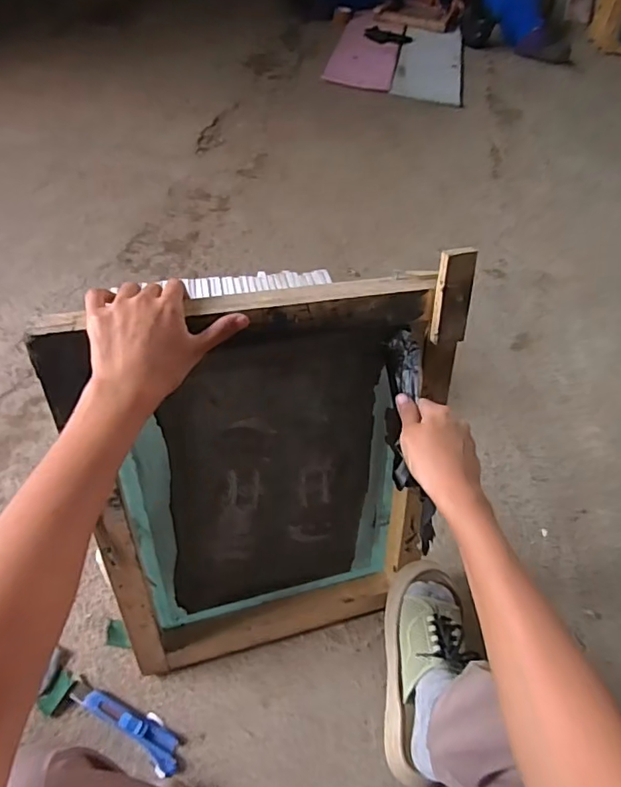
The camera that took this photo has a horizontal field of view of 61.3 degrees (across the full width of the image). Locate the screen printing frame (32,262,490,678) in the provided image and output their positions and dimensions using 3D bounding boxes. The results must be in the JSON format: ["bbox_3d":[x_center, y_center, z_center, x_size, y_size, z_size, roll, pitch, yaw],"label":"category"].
[{"bbox_3d":[-0.038,0.110,0.572,0.366,0.489,0.060,-10,35,-14],"label":"screen printing frame"}]

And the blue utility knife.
[{"bbox_3d":[-0.216,0.392,0.619,0.147,0.014,0.035,26,53,15],"label":"blue utility knife"}]

